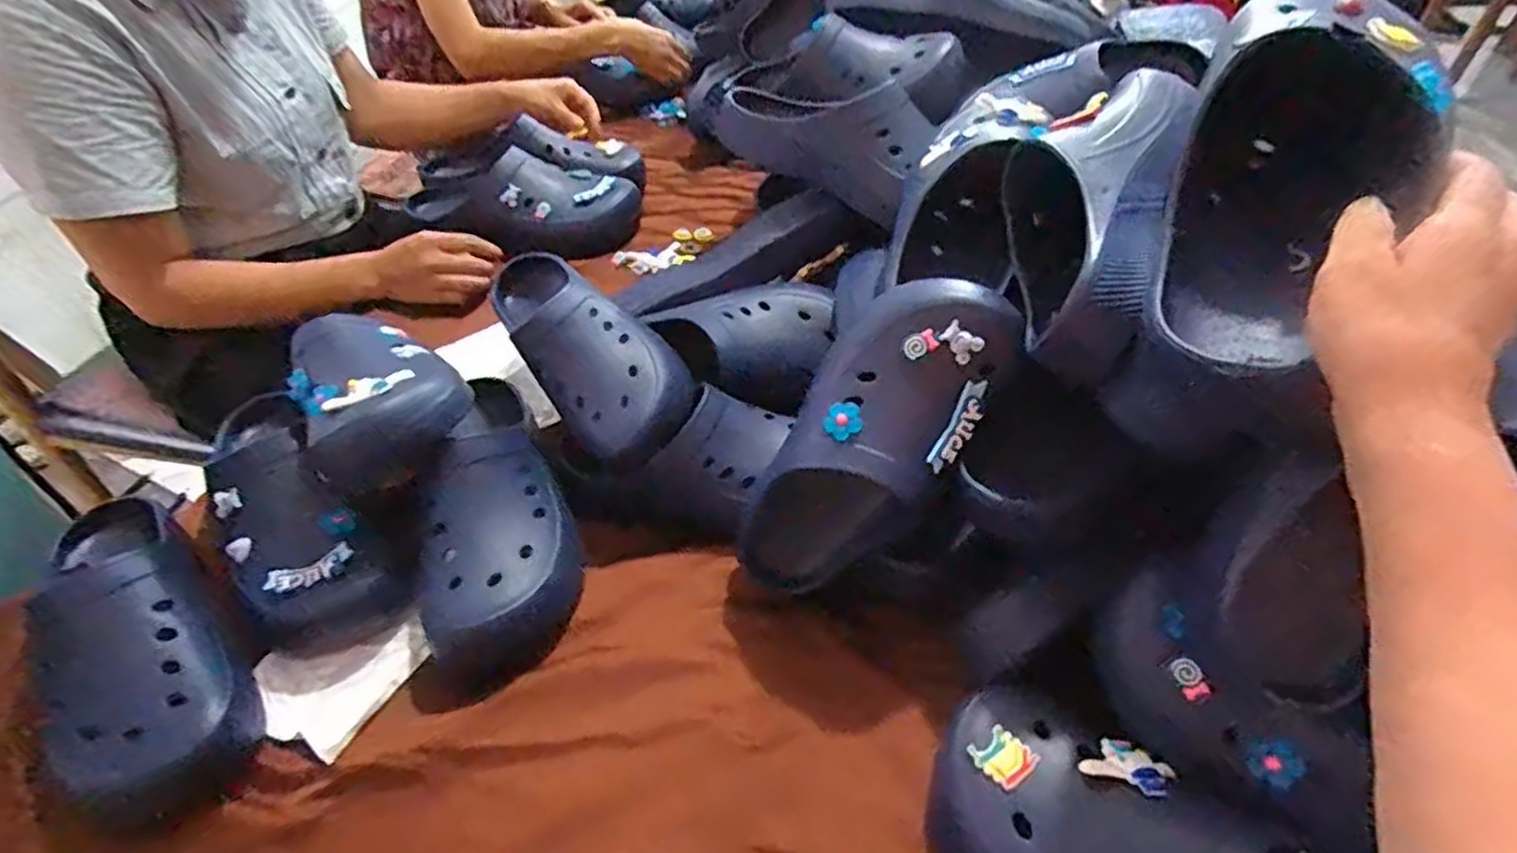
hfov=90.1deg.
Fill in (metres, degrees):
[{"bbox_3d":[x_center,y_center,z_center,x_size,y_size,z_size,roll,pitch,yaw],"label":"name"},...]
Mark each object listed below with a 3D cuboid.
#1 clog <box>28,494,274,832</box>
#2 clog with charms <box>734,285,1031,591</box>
[{"bbox_3d":[-0.416,0.164,0.501,0.186,0.099,0.121,33,54,30],"label":"clog"},{"bbox_3d":[0.067,0.015,0.524,0.097,0.259,0.110,10,36,-32],"label":"clog with charms"}]

